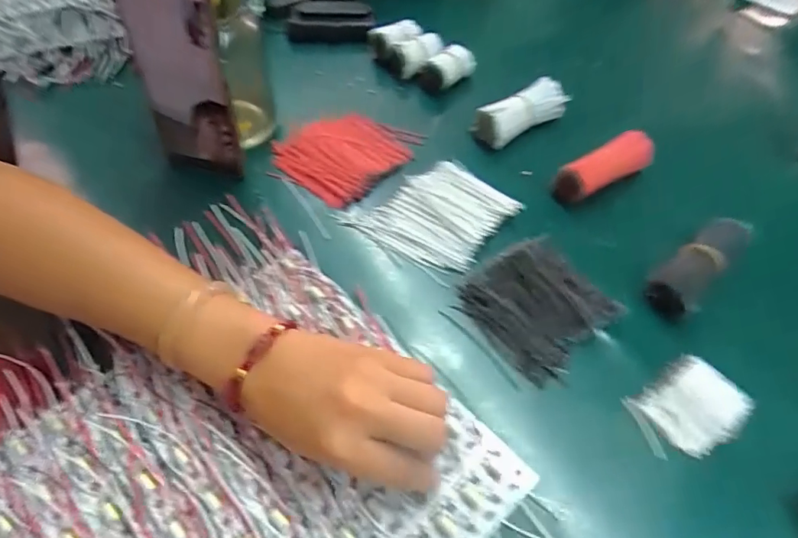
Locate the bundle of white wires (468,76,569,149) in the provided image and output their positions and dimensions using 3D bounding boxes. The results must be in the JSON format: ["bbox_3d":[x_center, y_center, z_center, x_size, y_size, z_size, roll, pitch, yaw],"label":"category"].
[{"bbox_3d":[0.119,-0.153,0.484,0.090,0.032,0.033,-24,59,-15],"label":"bundle of white wires"}]

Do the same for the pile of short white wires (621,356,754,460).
[{"bbox_3d":[0.193,0.093,0.332,0.069,0.025,0.051,-27,59,-16],"label":"pile of short white wires"}]

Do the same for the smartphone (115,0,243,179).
[{"bbox_3d":[-0.173,-0.143,0.401,0.080,0.174,0.010,17,49,8],"label":"smartphone"}]

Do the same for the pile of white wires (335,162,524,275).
[{"bbox_3d":[0.032,-0.051,0.427,0.105,0.008,0.114,36,63,22],"label":"pile of white wires"}]

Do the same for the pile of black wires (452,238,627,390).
[{"bbox_3d":[0.102,0.024,0.374,0.089,0.022,0.097,-39,64,-23],"label":"pile of black wires"}]

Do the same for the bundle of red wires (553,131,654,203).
[{"bbox_3d":[0.180,-0.089,0.442,0.089,0.037,0.025,-21,58,-13],"label":"bundle of red wires"}]

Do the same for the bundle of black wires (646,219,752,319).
[{"bbox_3d":[0.238,-0.005,0.396,0.109,0.034,0.039,-39,64,-23],"label":"bundle of black wires"}]

